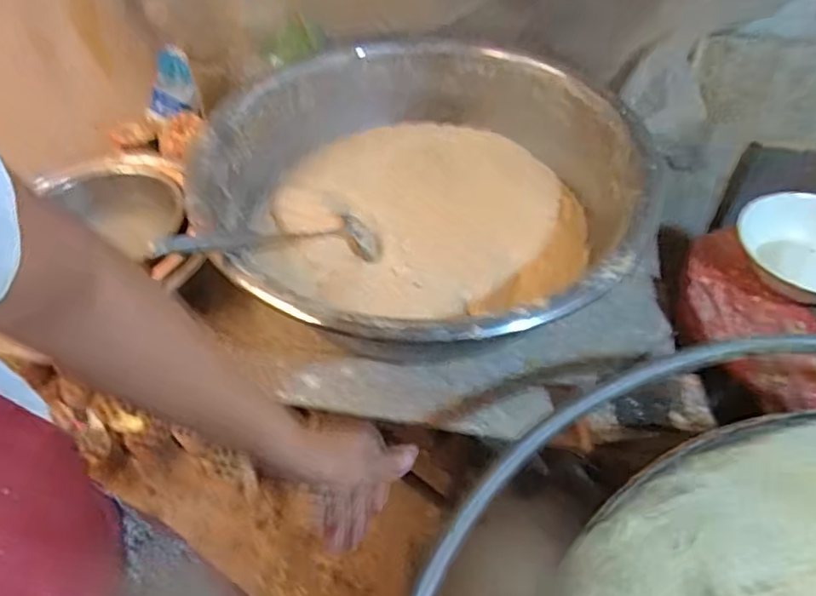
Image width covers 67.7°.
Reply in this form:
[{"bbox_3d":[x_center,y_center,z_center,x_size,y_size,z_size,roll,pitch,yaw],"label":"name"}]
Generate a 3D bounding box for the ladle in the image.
[{"bbox_3d":[-0.152,-0.068,0.742,0.063,0.034,0.360,40,27,25],"label":"ladle"}]

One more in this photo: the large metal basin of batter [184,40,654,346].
[{"bbox_3d":[0.015,-0.148,0.840,0.560,0.168,0.555,1,52,-1],"label":"large metal basin of batter"}]

